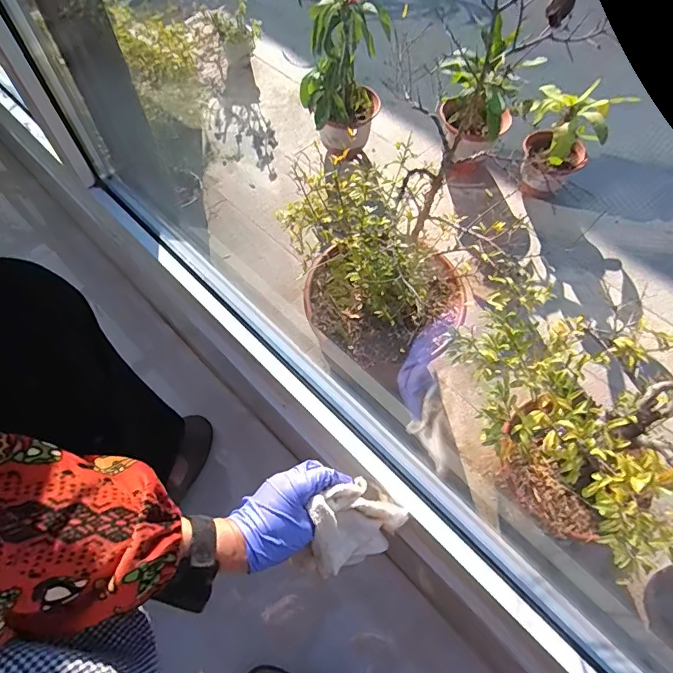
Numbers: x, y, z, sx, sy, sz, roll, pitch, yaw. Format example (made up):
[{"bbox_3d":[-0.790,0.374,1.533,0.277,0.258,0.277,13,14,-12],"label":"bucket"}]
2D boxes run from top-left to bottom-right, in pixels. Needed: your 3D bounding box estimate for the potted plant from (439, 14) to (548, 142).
[{"bbox_3d":[0.435,-0.722,1.327,0.181,0.302,0.230,-37,68,-20],"label":"potted plant"}]

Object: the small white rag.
[{"bbox_3d":[0.019,0.202,0.479,0.108,0.094,0.074,-33,66,-18],"label":"small white rag"}]

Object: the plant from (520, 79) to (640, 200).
[{"bbox_3d":[0.676,-0.575,1.373,0.250,0.309,0.213,30,64,15],"label":"plant"}]

